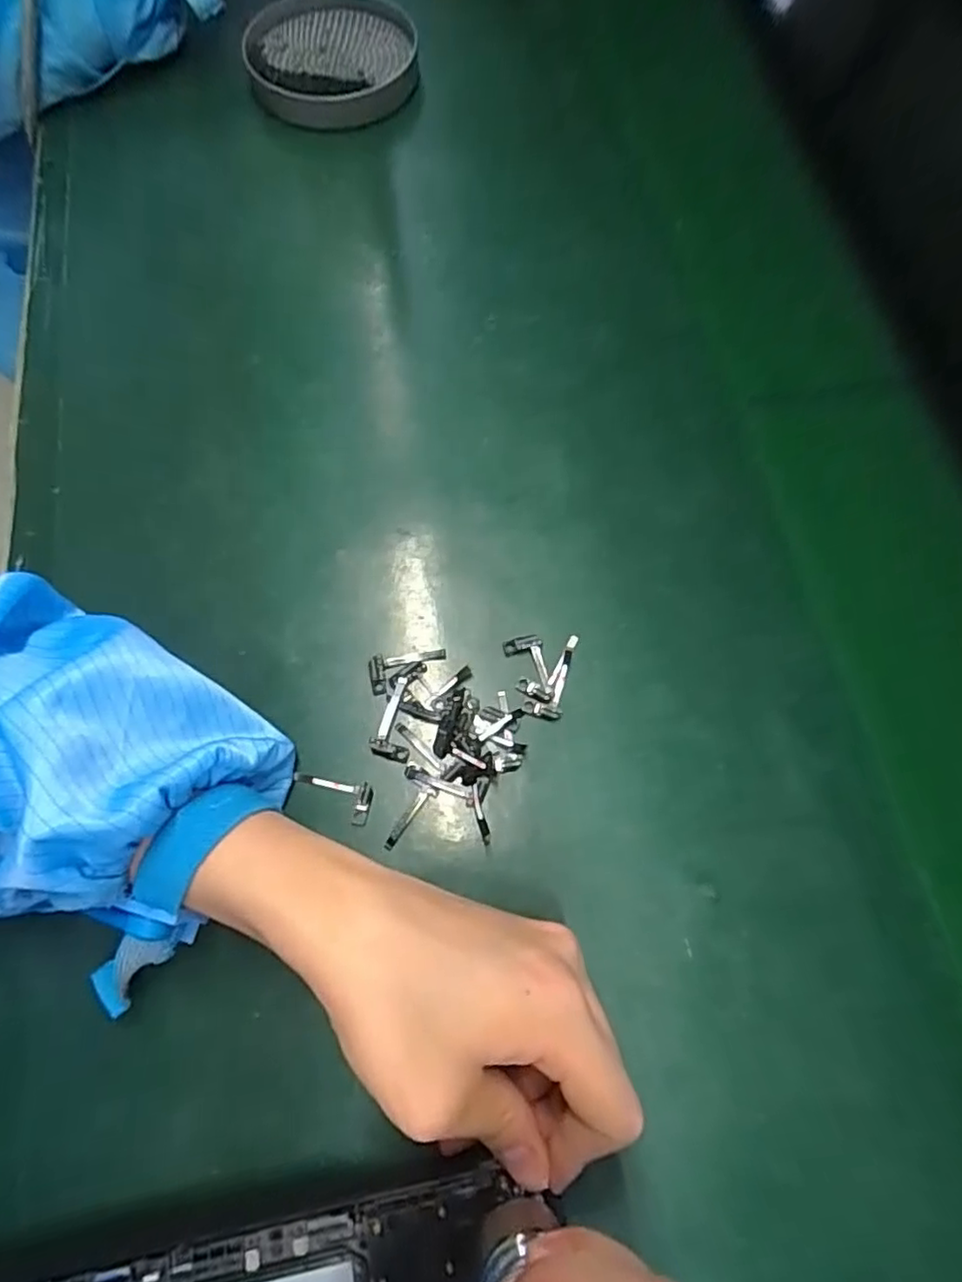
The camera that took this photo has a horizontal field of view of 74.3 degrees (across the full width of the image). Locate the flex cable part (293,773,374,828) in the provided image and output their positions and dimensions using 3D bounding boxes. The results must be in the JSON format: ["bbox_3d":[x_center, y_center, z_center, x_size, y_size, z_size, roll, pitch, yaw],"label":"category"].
[{"bbox_3d":[-0.066,0.069,0.277,0.035,0.004,0.018,7,70,1],"label":"flex cable part"}]

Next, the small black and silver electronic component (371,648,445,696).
[{"bbox_3d":[-0.034,0.014,0.297,0.036,0.004,0.018,-7,70,-4],"label":"small black and silver electronic component"}]

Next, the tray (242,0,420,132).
[{"bbox_3d":[-0.105,-0.405,0.439,0.124,0.029,0.124,0,70,-1],"label":"tray"}]

